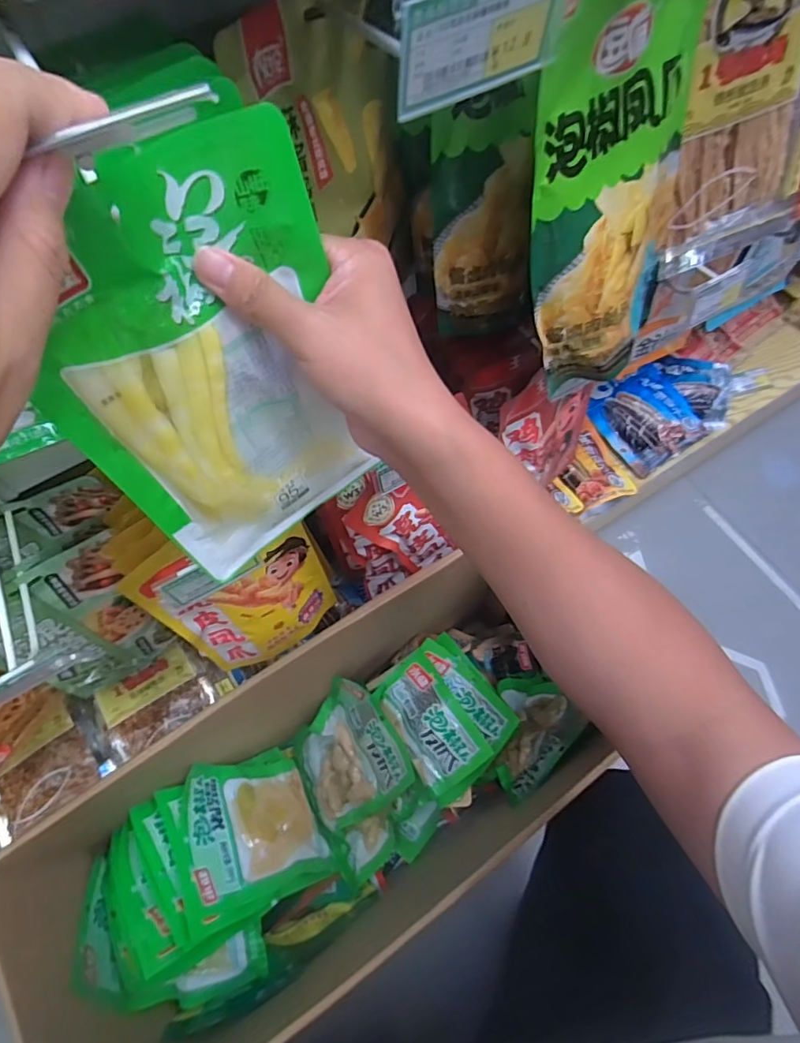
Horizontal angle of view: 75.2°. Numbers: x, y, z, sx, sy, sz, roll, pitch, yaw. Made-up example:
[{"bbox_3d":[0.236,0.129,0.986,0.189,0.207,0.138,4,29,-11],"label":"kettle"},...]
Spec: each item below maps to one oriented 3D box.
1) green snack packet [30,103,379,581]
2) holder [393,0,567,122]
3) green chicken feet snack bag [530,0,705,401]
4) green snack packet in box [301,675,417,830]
[{"bbox_3d":[-0.092,-0.062,0.286,0.143,0.234,0.017,-31,55,-12],"label":"green snack packet"},{"bbox_3d":[0.034,-0.196,0.208,0.079,0.044,0.005,-29,77,-10],"label":"holder"},{"bbox_3d":[0.160,-0.231,0.379,0.161,0.260,0.037,-36,45,-13],"label":"green chicken feet snack bag"},{"bbox_3d":[-0.067,0.312,0.683,0.155,0.019,0.182,50,118,33],"label":"green snack packet in box"}]

